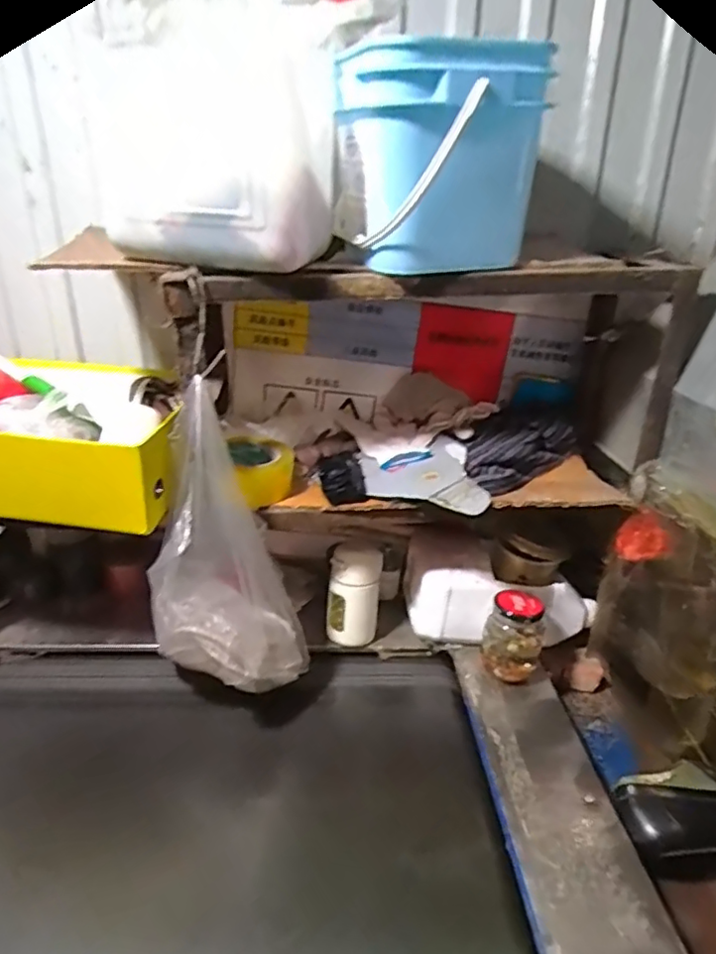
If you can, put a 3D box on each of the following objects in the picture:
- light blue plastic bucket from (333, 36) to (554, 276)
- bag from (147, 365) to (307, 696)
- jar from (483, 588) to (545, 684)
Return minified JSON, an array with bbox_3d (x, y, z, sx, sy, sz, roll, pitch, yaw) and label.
[{"bbox_3d":[0.082,-0.337,0.651,0.209,0.195,0.176,2,24,-1],"label":"light blue plastic bucket"},{"bbox_3d":[-0.168,0.093,0.723,0.166,0.342,0.118,14,26,25],"label":"bag"},{"bbox_3d":[0.226,0.233,0.855,0.083,0.119,0.064,10,25,18],"label":"jar"}]

